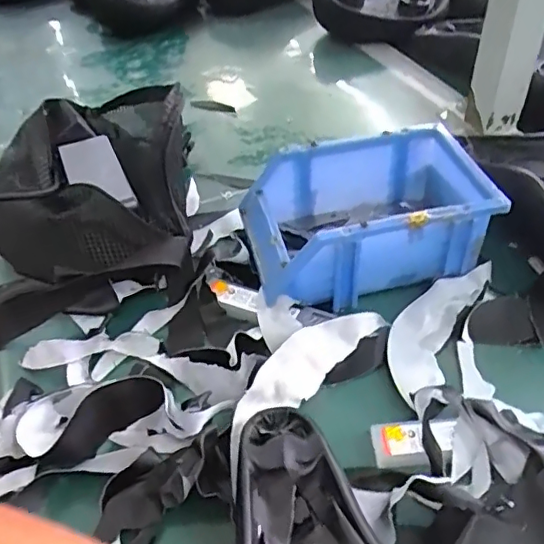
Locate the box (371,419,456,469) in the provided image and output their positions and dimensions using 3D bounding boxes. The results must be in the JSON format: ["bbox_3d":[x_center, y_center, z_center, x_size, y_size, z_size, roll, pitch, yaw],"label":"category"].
[{"bbox_3d":[0.086,0.103,0.336,0.048,0.006,0.029,-1,44,1],"label":"box"}]

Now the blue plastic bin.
[{"bbox_3d":[0.071,-0.046,0.444,0.175,0.073,0.116,-10,45,-8],"label":"blue plastic bin"}]

